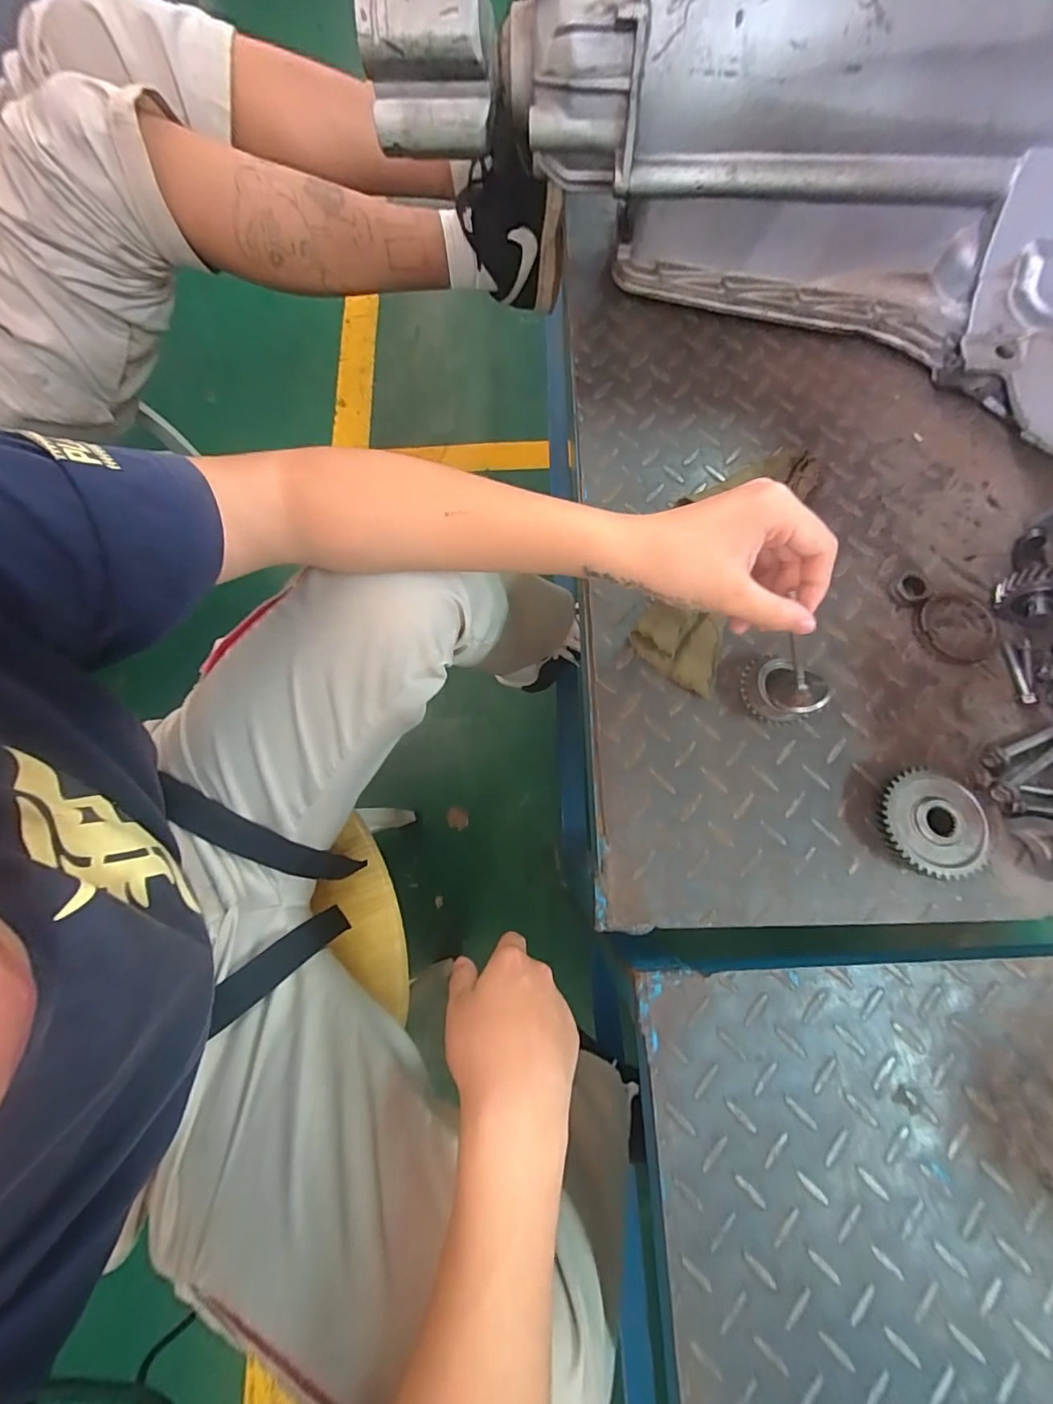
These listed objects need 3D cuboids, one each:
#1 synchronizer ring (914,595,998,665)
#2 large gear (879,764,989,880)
[{"bbox_3d":[0.350,-0.059,0.406,0.063,0.004,0.060,0,75,1],"label":"synchronizer ring"},{"bbox_3d":[0.280,0.085,0.352,0.064,0.025,0.071,10,75,4],"label":"large gear"}]

